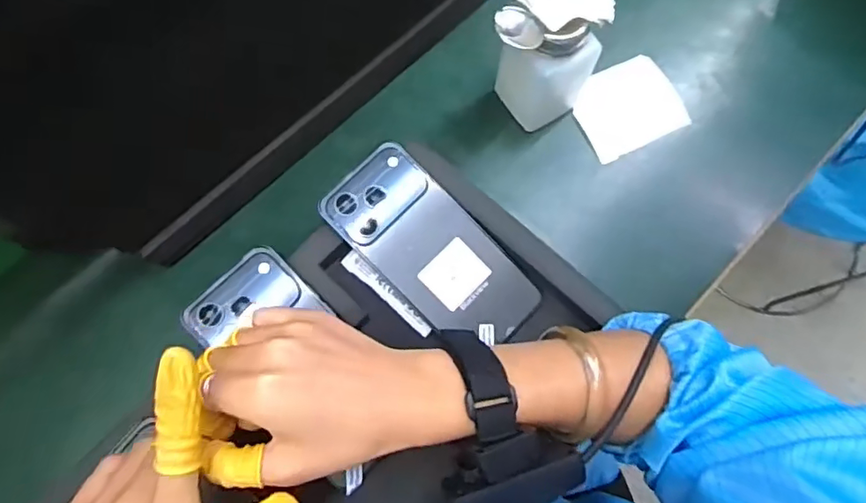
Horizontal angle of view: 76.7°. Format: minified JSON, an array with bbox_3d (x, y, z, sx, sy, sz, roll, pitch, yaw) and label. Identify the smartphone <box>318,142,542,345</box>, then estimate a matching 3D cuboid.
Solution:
[{"bbox_3d":[0.000,-0.001,0.387,0.158,0.006,0.073,44,81,-1],"label":"smartphone"}]

